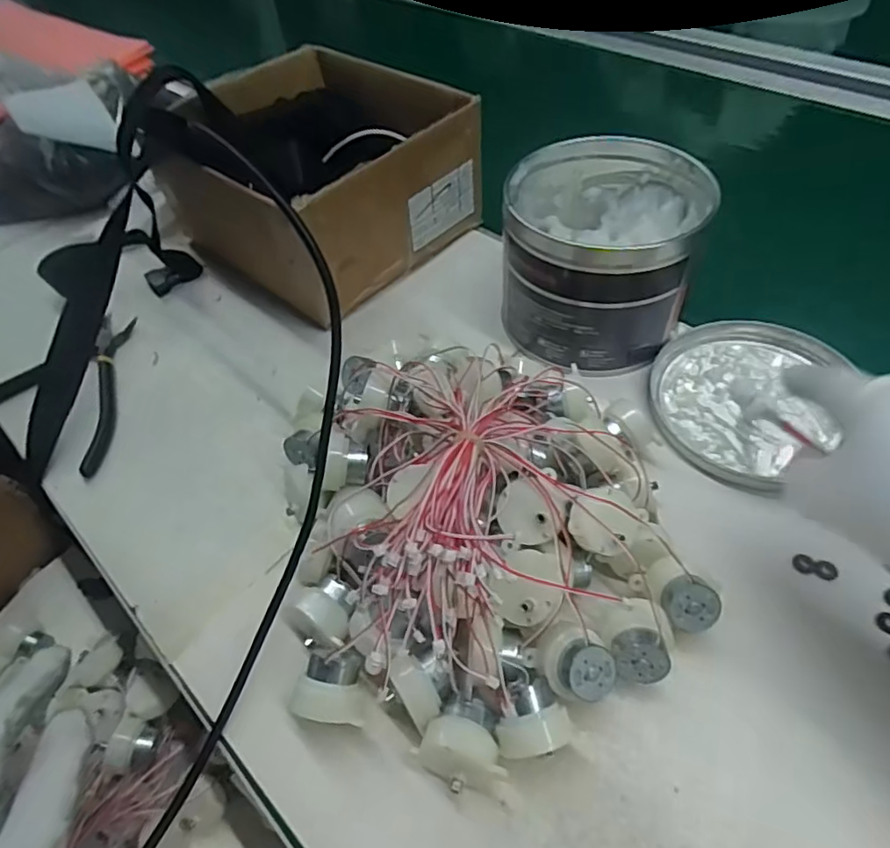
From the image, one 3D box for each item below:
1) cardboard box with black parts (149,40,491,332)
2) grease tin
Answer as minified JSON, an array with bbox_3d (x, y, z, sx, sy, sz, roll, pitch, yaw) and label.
[{"bbox_3d":[-0.103,-0.206,0.484,0.203,0.113,0.186,34,62,27],"label":"cardboard box with black parts"},{"bbox_3d":[0.106,-0.118,0.395,0.121,0.104,0.138,9,53,12],"label":"grease tin"}]

